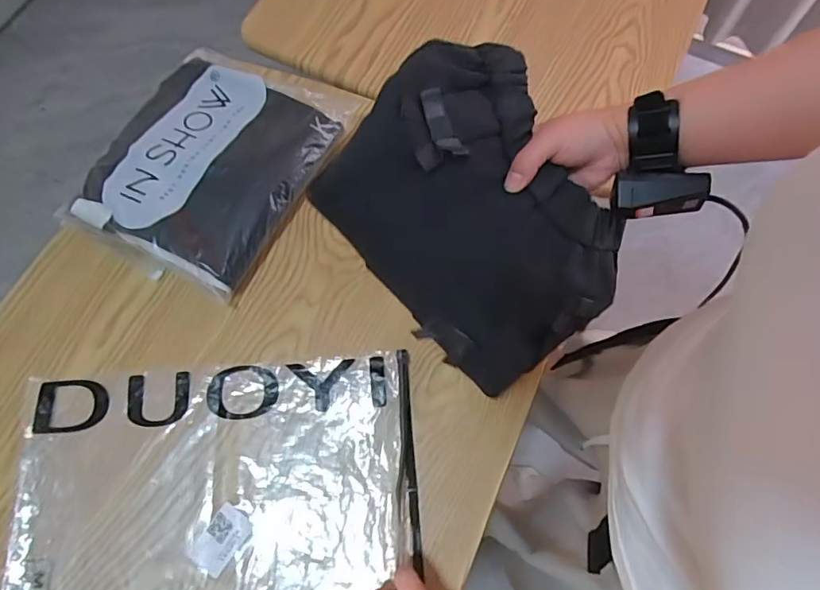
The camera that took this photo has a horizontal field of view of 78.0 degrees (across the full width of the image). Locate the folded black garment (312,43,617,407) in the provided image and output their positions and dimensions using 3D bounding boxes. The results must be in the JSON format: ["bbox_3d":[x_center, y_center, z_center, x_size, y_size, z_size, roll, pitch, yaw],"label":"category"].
[{"bbox_3d":[0.069,-0.056,0.422,0.194,0.037,0.278,-40,113,-1],"label":"folded black garment"}]

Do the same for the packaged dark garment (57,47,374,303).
[{"bbox_3d":[-0.235,-0.167,0.620,0.235,0.054,0.307,26,72,8],"label":"packaged dark garment"}]

